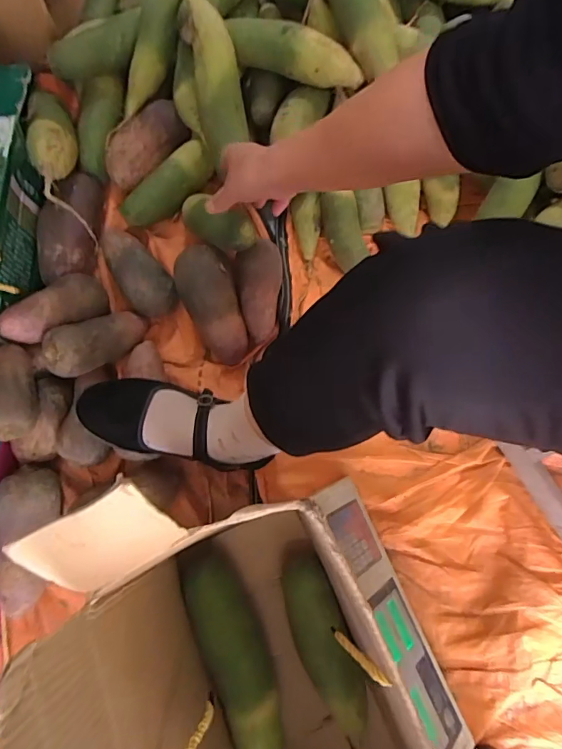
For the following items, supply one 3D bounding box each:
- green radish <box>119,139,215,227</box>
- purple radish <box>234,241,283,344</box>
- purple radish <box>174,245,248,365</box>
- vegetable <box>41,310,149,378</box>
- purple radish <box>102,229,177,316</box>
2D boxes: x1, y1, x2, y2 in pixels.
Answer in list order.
[{"bbox_3d":[-0.167,-0.276,0.678,0.152,0.043,0.054,-40,82,-9],"label":"green radish"},{"bbox_3d":[-0.030,-0.122,0.646,0.061,0.061,0.131,3,78,-1],"label":"purple radish"},{"bbox_3d":[-0.095,-0.098,0.637,0.070,0.078,0.159,-21,79,-5],"label":"purple radish"},{"bbox_3d":[-0.238,-0.047,0.611,0.060,0.053,0.142,49,45,9],"label":"vegetable"},{"bbox_3d":[-0.208,-0.149,0.659,0.071,0.049,0.155,-39,81,-9],"label":"purple radish"}]

